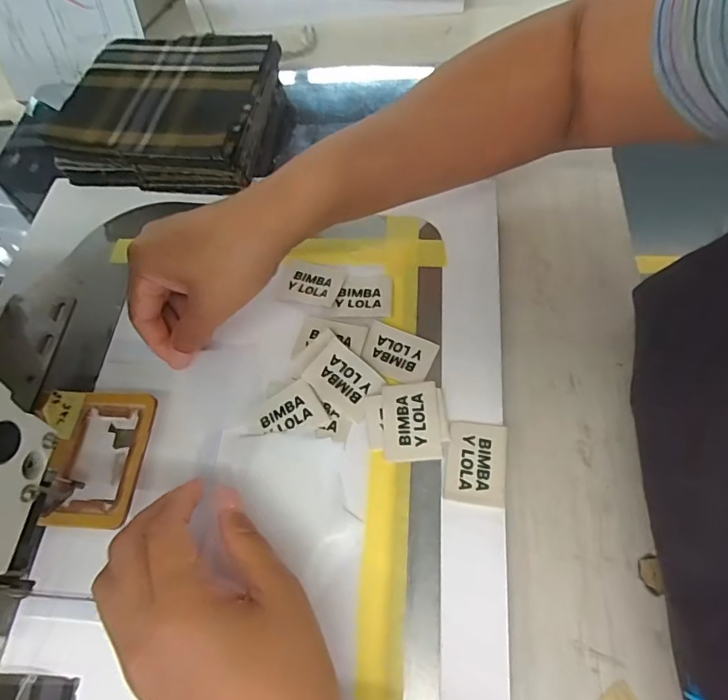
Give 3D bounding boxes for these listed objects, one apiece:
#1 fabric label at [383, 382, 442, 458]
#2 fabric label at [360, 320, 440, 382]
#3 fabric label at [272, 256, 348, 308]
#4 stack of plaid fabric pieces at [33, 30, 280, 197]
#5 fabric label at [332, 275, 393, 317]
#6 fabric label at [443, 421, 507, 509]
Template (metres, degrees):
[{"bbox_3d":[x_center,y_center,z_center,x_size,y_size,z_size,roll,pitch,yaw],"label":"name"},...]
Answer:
[{"bbox_3d":[0.030,0.043,0.289,0.034,0.004,0.048,-4,63,5],"label":"fabric label"},{"bbox_3d":[0.022,0.002,0.312,0.047,0.004,0.034,21,69,17],"label":"fabric label"},{"bbox_3d":[-0.042,-0.050,0.345,0.050,0.004,0.034,14,65,16],"label":"fabric label"},{"bbox_3d":[-0.168,-0.212,0.417,0.180,0.047,0.150,7,65,10],"label":"stack of plaid fabric pieces"},{"bbox_3d":[0.000,-0.039,0.335,0.040,0.005,0.035,2,64,8],"label":"fabric label"},{"bbox_3d":[0.066,0.066,0.276,0.034,0.004,0.048,7,63,8],"label":"fabric label"}]

